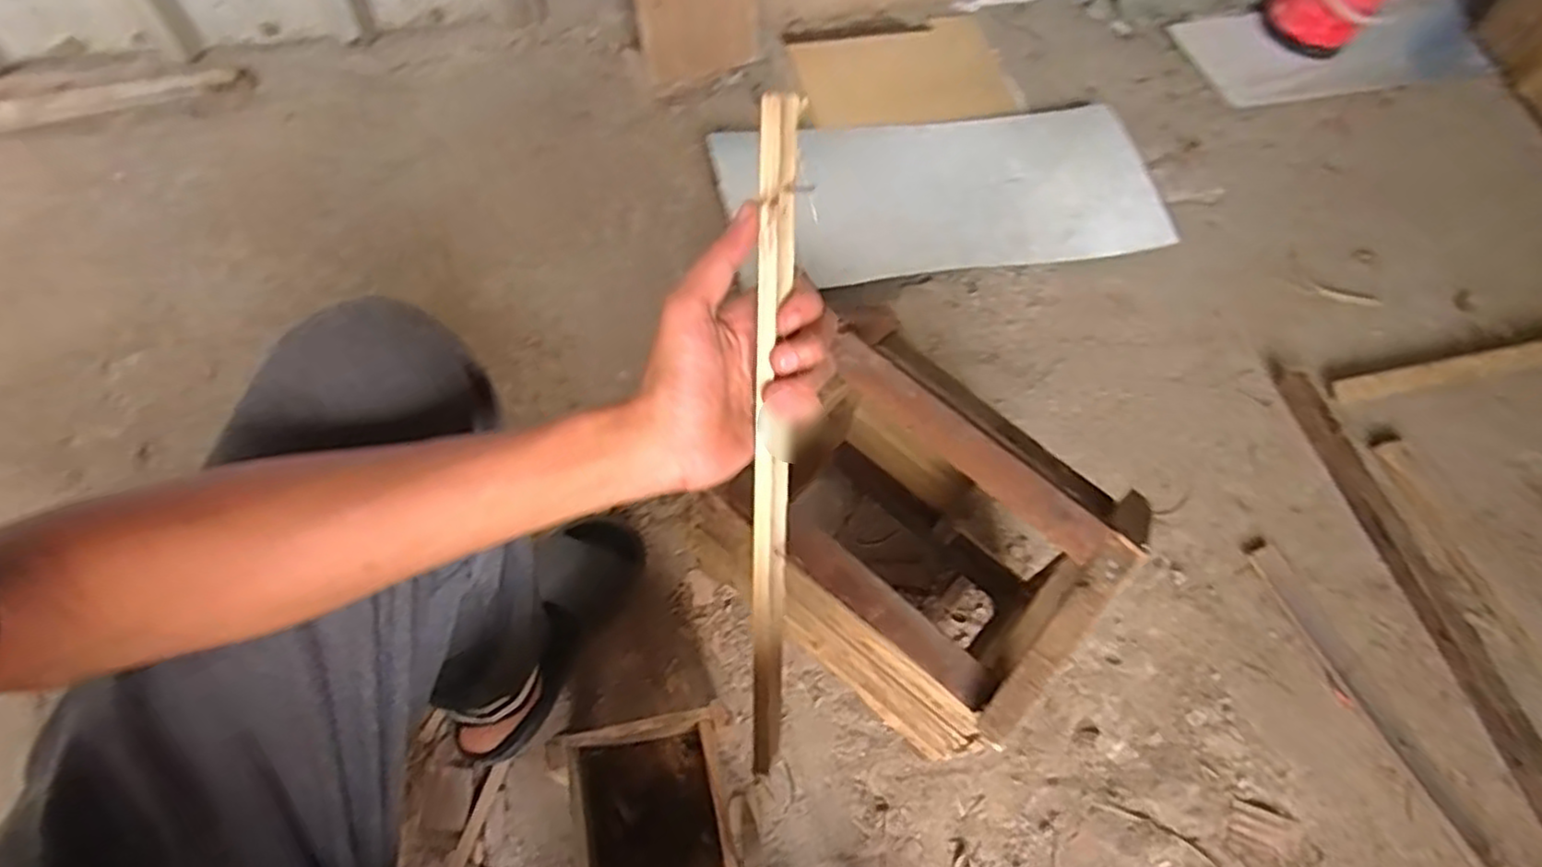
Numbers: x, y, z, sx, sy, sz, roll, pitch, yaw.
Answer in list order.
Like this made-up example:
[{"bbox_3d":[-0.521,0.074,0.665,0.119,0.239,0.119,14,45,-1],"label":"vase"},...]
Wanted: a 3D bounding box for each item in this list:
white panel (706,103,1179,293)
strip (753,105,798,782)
[{"bbox_3d":[0.243,-0.338,1.036,0.579,0.047,0.269,-8,62,-7],"label":"white panel"},{"bbox_3d":[0.001,0.030,0.391,0.016,0.377,0.017,0,22,-3],"label":"strip"}]

